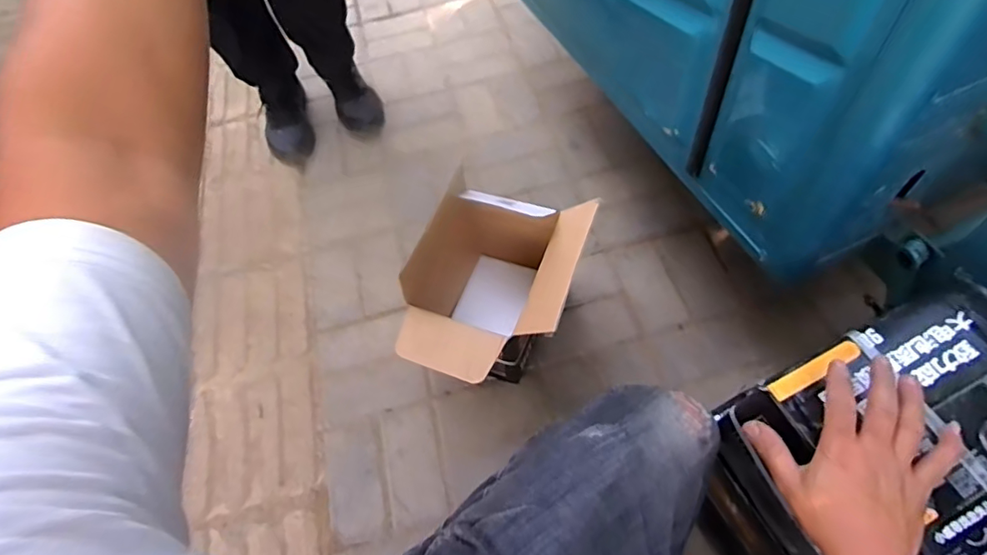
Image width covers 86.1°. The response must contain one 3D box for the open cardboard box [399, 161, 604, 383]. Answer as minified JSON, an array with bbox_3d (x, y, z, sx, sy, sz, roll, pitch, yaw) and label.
[{"bbox_3d":[0.004,0.041,0.847,0.228,0.276,0.297,16,61,13],"label":"open cardboard box"}]

